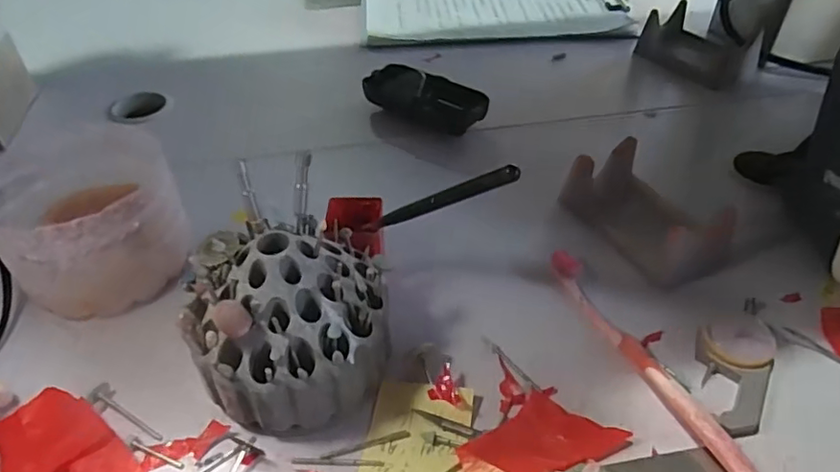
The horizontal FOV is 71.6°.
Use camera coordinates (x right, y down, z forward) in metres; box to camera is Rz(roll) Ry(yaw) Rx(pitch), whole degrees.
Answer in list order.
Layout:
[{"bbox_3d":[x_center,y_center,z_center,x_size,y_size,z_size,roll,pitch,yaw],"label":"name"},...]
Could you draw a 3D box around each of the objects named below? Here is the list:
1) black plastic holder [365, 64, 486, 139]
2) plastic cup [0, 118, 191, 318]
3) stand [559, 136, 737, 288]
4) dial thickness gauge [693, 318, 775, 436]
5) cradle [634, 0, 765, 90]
[{"bbox_3d":[0.004,-0.118,0.509,0.110,0.028,0.045,30,51,28],"label":"black plastic holder"},{"bbox_3d":[-0.208,-0.014,0.363,0.099,0.073,0.117,-30,51,-28],"label":"plastic cup"},{"bbox_3d":[0.156,-0.018,0.395,0.072,0.037,0.108,-22,47,-22],"label":"stand"},{"bbox_3d":[0.173,0.074,0.314,0.037,0.013,0.072,8,44,9],"label":"dial thickness gauge"},{"bbox_3d":[0.278,-0.191,0.581,0.075,0.036,0.107,-28,50,-26],"label":"cradle"}]

